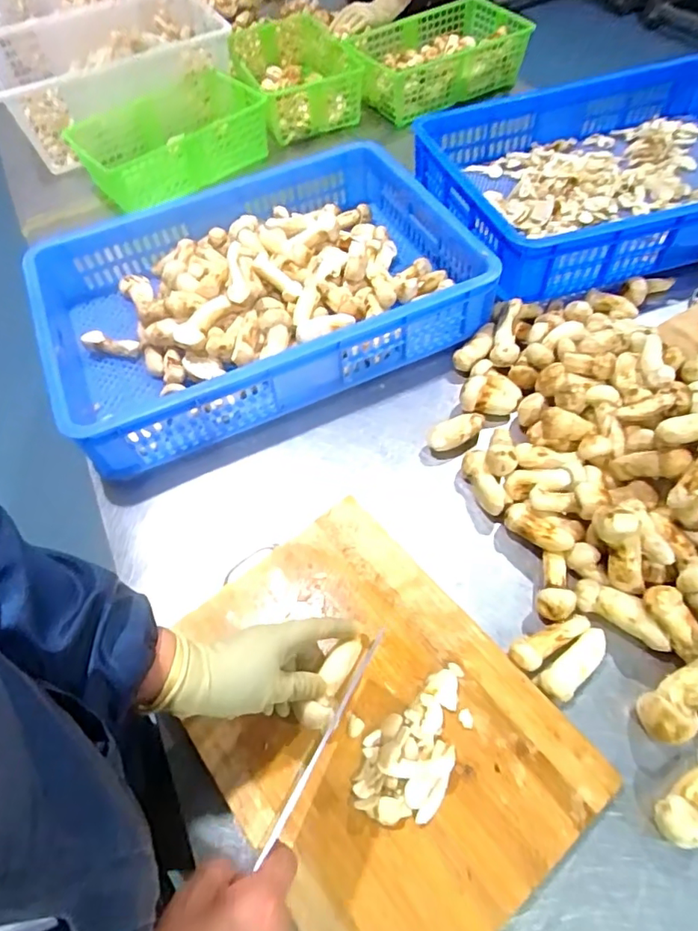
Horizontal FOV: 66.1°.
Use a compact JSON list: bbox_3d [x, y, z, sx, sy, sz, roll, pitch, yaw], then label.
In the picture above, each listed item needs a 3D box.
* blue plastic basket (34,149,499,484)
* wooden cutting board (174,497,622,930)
[{"bbox_3d":[-0.132,-0.270,0.787,0.585,0.105,0.422,-23,58,-8],"label":"blue plastic basket"},{"bbox_3d":[0.016,0.229,0.494,0.273,0.031,0.374,-35,64,-19],"label":"wooden cutting board"}]

